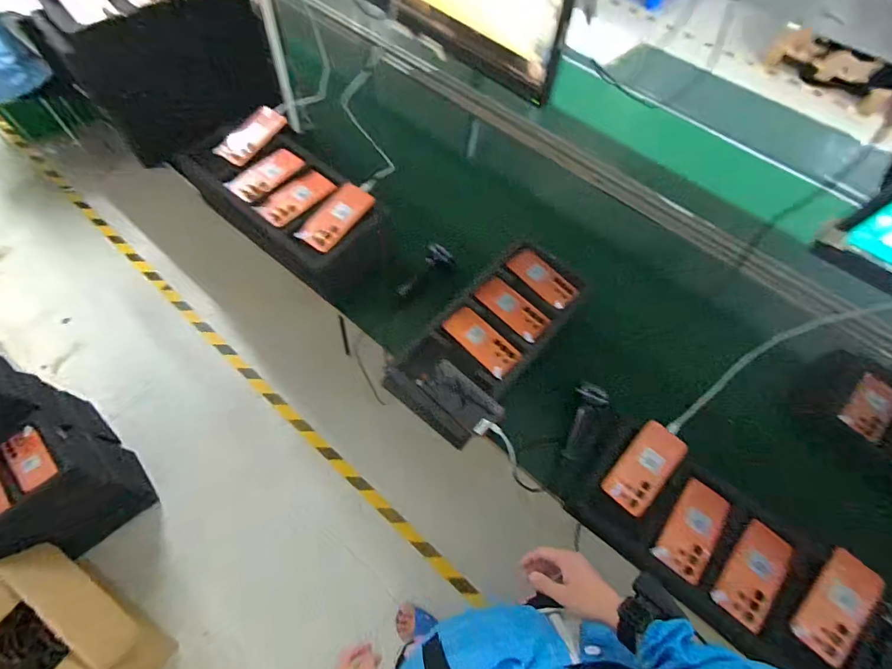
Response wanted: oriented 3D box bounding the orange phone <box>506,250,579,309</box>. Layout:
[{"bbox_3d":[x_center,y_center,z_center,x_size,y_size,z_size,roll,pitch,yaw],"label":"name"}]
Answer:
[{"bbox_3d":[0.234,-0.138,0.987,0.082,0.011,0.177,-33,64,-14],"label":"orange phone"}]

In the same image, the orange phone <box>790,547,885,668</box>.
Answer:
[{"bbox_3d":[0.617,0.426,0.638,0.165,0.009,0.069,-44,58,-13],"label":"orange phone"}]

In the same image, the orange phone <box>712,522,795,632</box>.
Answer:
[{"bbox_3d":[0.508,0.393,0.670,0.073,0.010,0.159,36,74,24],"label":"orange phone"}]

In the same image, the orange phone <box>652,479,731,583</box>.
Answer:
[{"bbox_3d":[0.428,0.336,0.702,0.075,0.008,0.156,32,74,24],"label":"orange phone"}]

